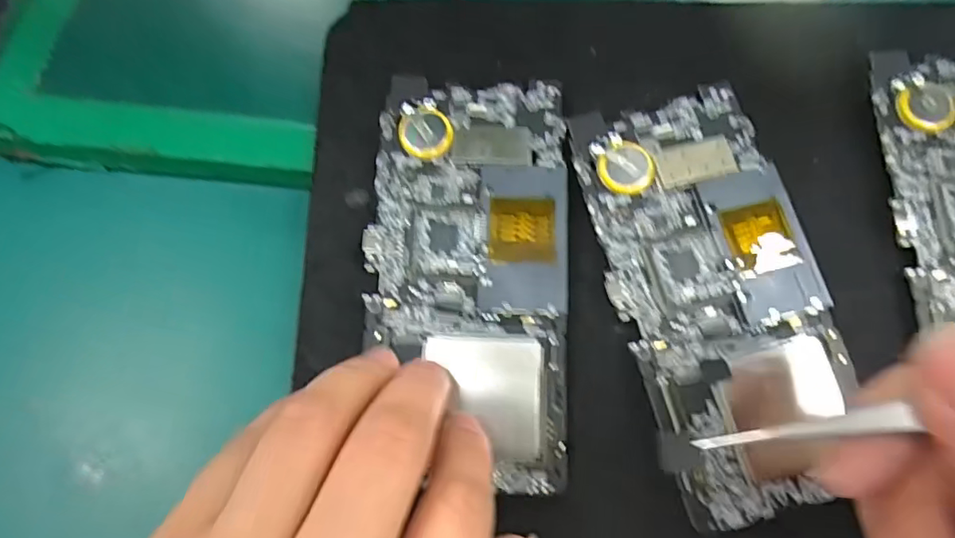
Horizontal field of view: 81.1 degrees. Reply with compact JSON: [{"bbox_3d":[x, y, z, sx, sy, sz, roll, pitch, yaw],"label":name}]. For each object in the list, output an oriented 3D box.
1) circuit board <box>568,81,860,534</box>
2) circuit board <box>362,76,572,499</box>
[{"bbox_3d":[0.089,0.007,0.206,0.074,0.005,0.152,-15,77,-2],"label":"circuit board"},{"bbox_3d":[-0.003,-0.001,0.208,0.074,0.005,0.151,2,77,3],"label":"circuit board"}]

